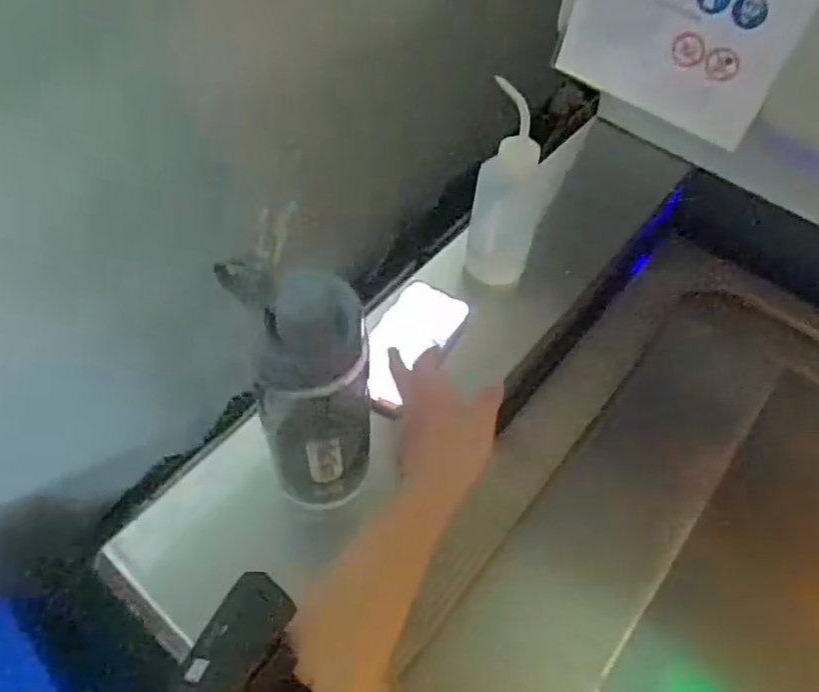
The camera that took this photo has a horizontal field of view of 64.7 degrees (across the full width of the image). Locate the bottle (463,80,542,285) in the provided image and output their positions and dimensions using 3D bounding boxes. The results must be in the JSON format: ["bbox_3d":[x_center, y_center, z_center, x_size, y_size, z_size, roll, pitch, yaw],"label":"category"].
[{"bbox_3d":[0.107,-0.165,0.698,0.072,0.189,0.090,9,54,3],"label":"bottle"}]

